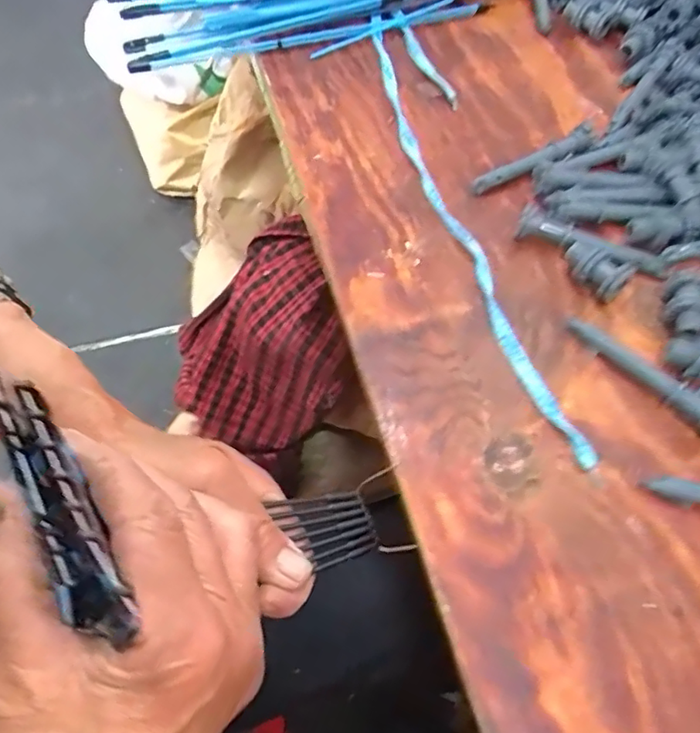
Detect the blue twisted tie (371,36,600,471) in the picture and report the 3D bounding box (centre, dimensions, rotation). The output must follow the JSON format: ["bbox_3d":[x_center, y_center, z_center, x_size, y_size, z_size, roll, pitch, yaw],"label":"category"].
[{"bbox_3d":[0.064,-0.108,0.378,0.024,0.007,0.375,-12,60,-9],"label":"blue twisted tie"}]

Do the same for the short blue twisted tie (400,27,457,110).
[{"bbox_3d":[0.060,-0.234,0.454,0.009,0.011,0.102,-15,61,-11],"label":"short blue twisted tie"}]

